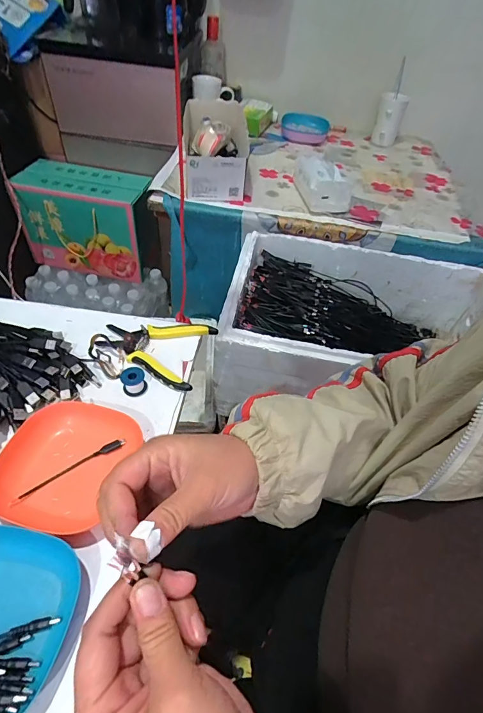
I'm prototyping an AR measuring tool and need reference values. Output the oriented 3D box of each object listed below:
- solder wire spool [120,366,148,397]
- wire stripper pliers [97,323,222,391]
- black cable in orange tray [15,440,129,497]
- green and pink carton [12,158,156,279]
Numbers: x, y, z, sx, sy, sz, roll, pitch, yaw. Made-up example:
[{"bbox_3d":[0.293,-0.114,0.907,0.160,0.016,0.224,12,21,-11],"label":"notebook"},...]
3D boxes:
[{"bbox_3d":[-0.139,0.032,0.493,0.030,0.025,0.029,3,49,-4],"label":"solder wire spool"},{"bbox_3d":[-0.127,-0.013,0.540,0.152,0.018,0.114,13,49,4],"label":"wire stripper pliers"},{"bbox_3d":[-0.183,0.121,0.421,0.115,0.007,0.011,-25,56,-26],"label":"black cable in orange tray"},{"bbox_3d":[-0.415,-0.374,1.063,0.323,0.242,0.156,10,48,2],"label":"green and pink carton"}]

